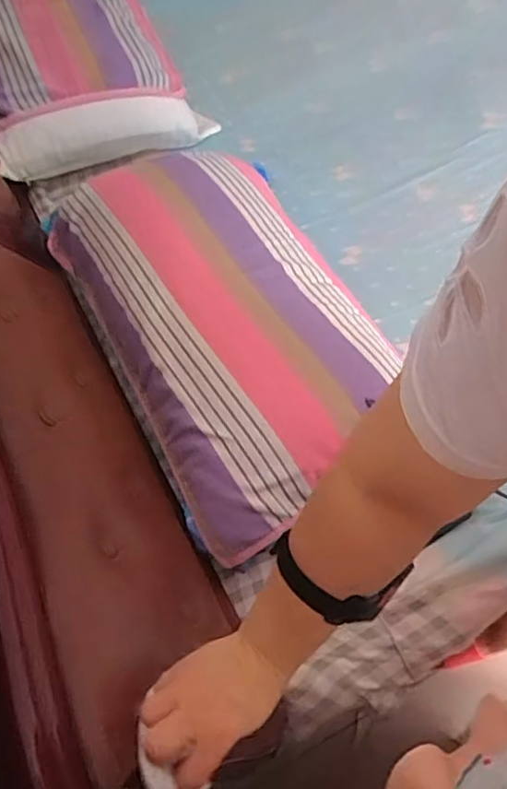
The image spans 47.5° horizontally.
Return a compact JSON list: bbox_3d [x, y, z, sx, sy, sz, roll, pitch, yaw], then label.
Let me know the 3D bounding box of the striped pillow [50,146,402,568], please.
[{"bbox_3d":[-0.019,-0.101,0.848,0.374,0.128,0.587,-27,66,-10],"label":"striped pillow"}]

